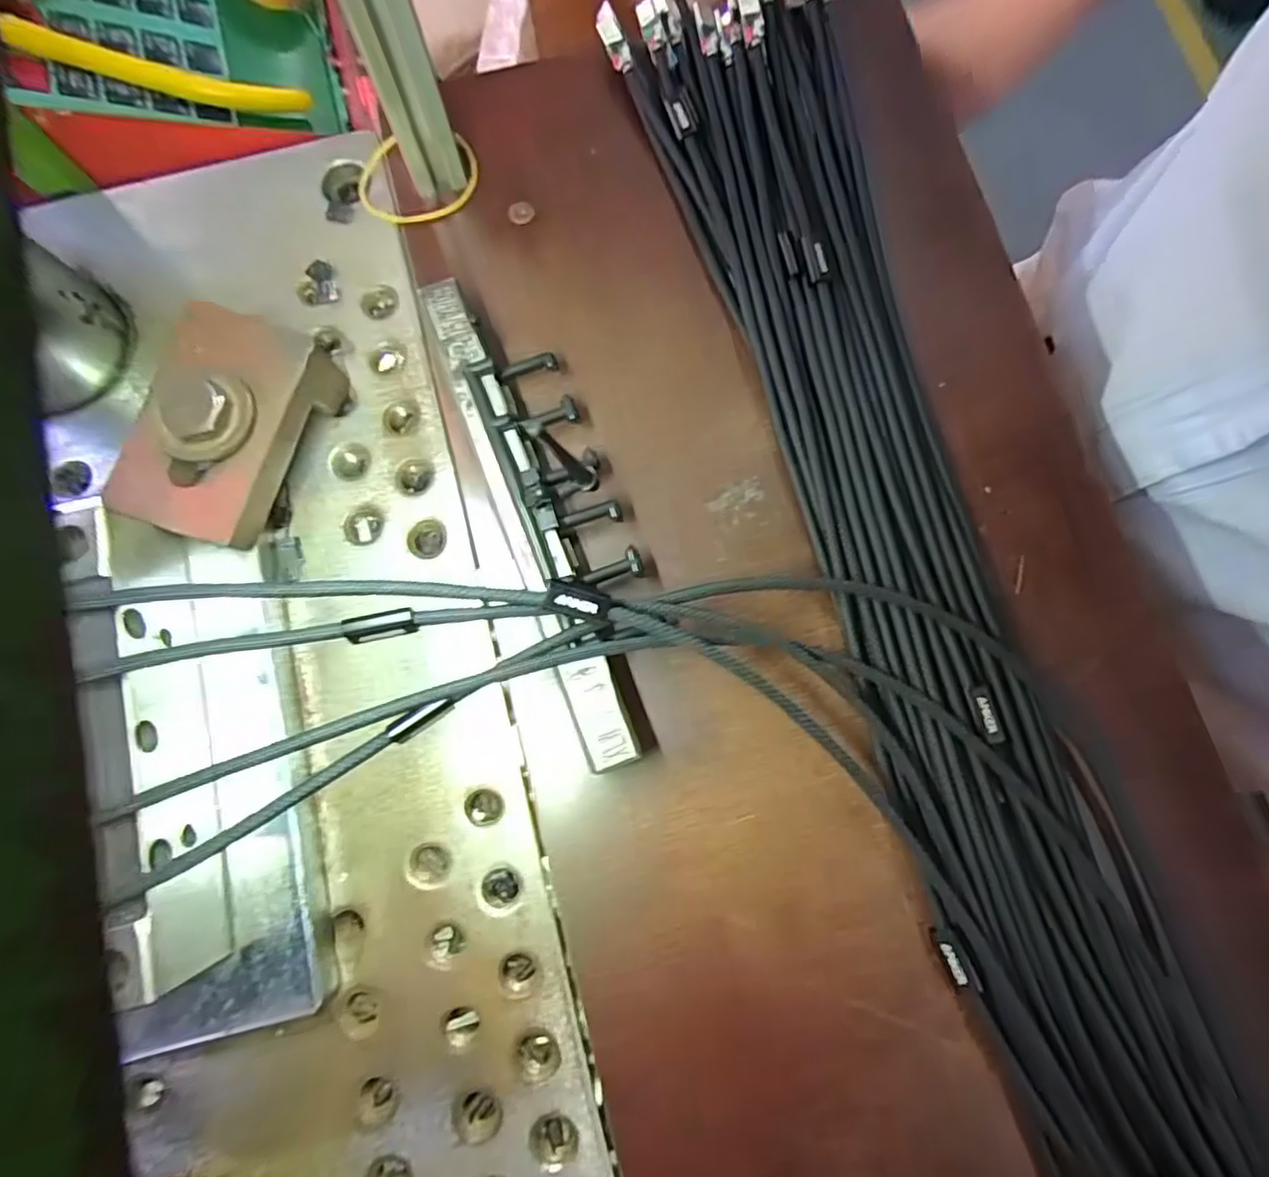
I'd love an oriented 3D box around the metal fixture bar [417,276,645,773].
[{"bbox_3d":[-0.027,-0.028,0.217,0.037,0.025,0.172,-21,80,-3],"label":"metal fixture bar"}]

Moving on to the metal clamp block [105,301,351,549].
[{"bbox_3d":[-0.133,-0.053,0.215,0.049,0.039,0.074,17,81,4],"label":"metal clamp block"}]

